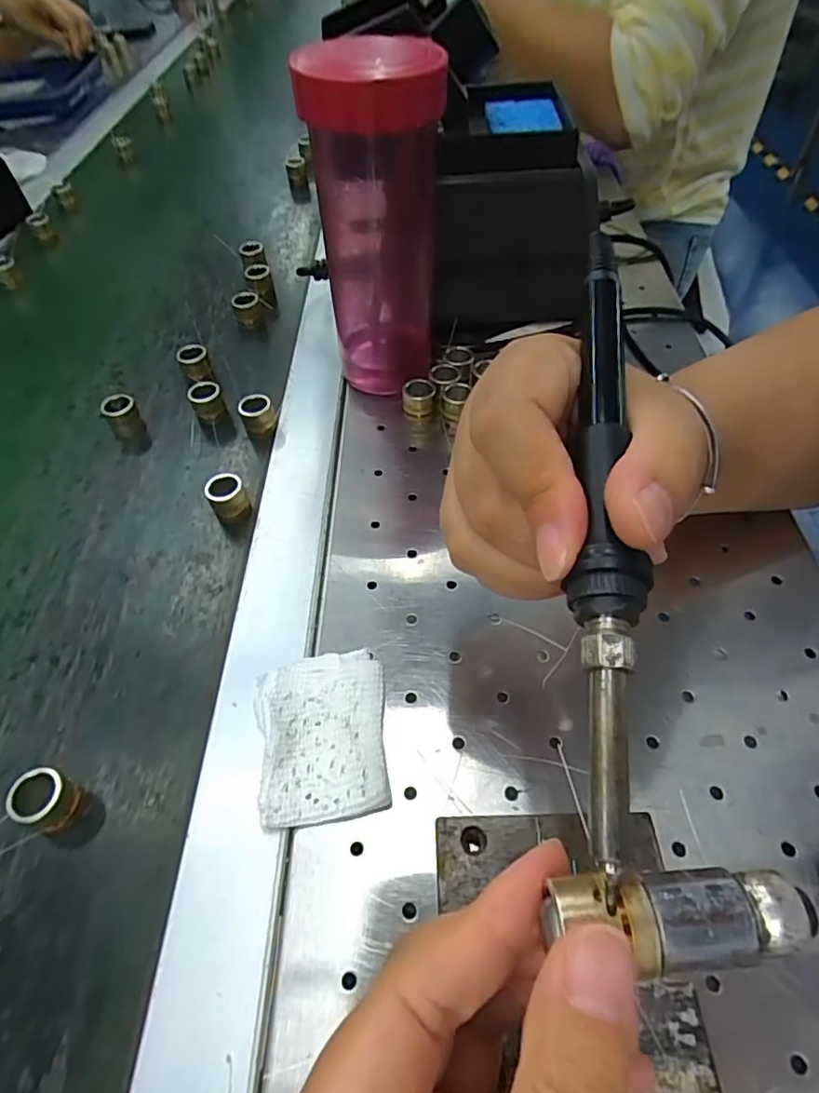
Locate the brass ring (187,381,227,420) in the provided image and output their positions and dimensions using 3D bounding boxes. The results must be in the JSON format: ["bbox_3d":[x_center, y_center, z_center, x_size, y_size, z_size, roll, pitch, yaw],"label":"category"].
[{"bbox_3d":[-0.130,-0.091,0.381,0.020,0.024,0.020,-2,51,3],"label":"brass ring"}]

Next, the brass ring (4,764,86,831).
[{"bbox_3d":[-0.139,0.098,0.226,0.018,0.023,0.019,-2,51,3],"label":"brass ring"}]

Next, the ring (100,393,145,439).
[{"bbox_3d":[-0.184,-0.083,0.378,0.020,0.025,0.016,-31,55,-19],"label":"ring"}]

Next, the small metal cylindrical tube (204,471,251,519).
[{"bbox_3d":[-0.098,-0.025,0.318,0.018,0.022,0.020,-24,53,-15],"label":"small metal cylindrical tube"}]

